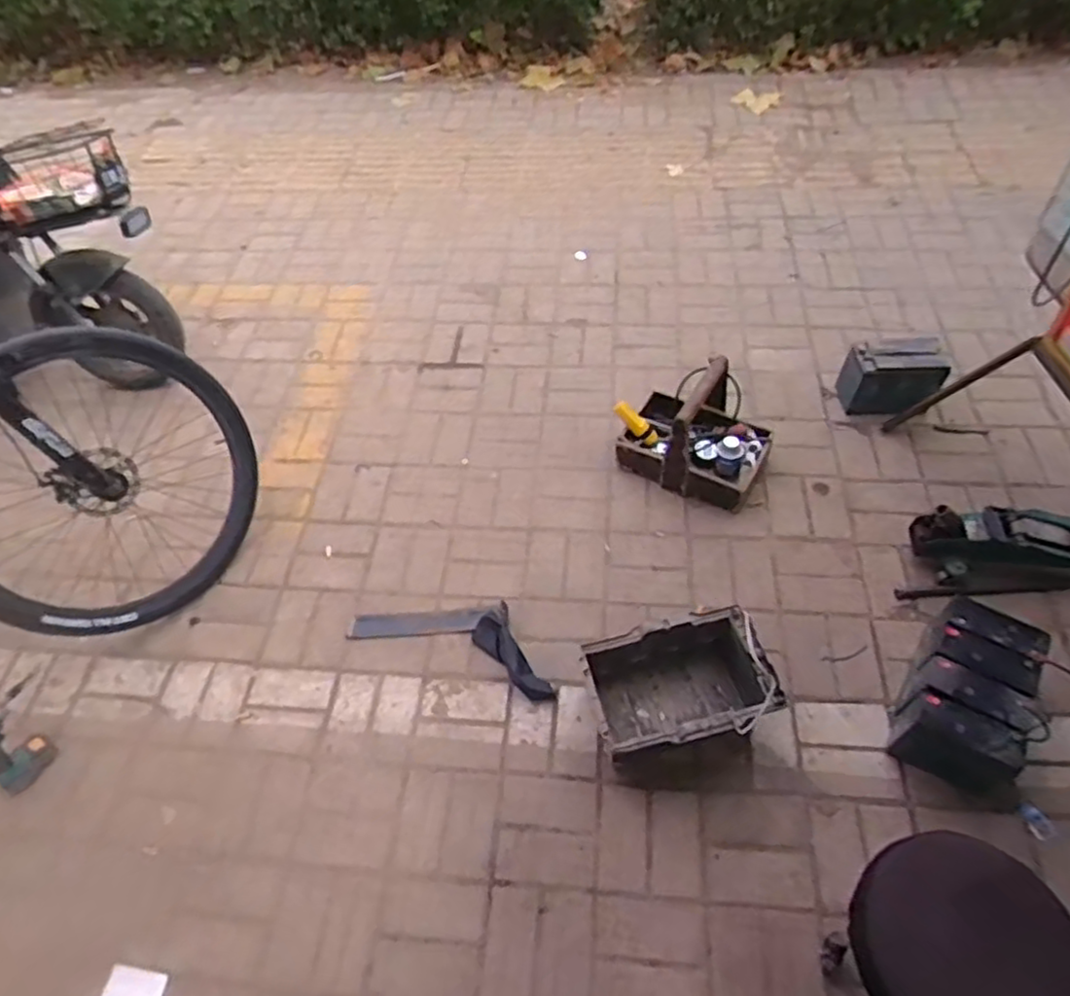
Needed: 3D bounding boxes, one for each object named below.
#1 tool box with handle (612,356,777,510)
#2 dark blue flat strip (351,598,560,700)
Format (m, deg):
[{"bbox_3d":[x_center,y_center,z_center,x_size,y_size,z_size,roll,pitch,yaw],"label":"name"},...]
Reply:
[{"bbox_3d":[0.395,-0.177,1.742,0.357,0.253,0.219,22,58,20],"label":"tool box with handle"},{"bbox_3d":[-0.180,0.306,1.584,0.488,0.038,0.170,13,55,14],"label":"dark blue flat strip"}]

